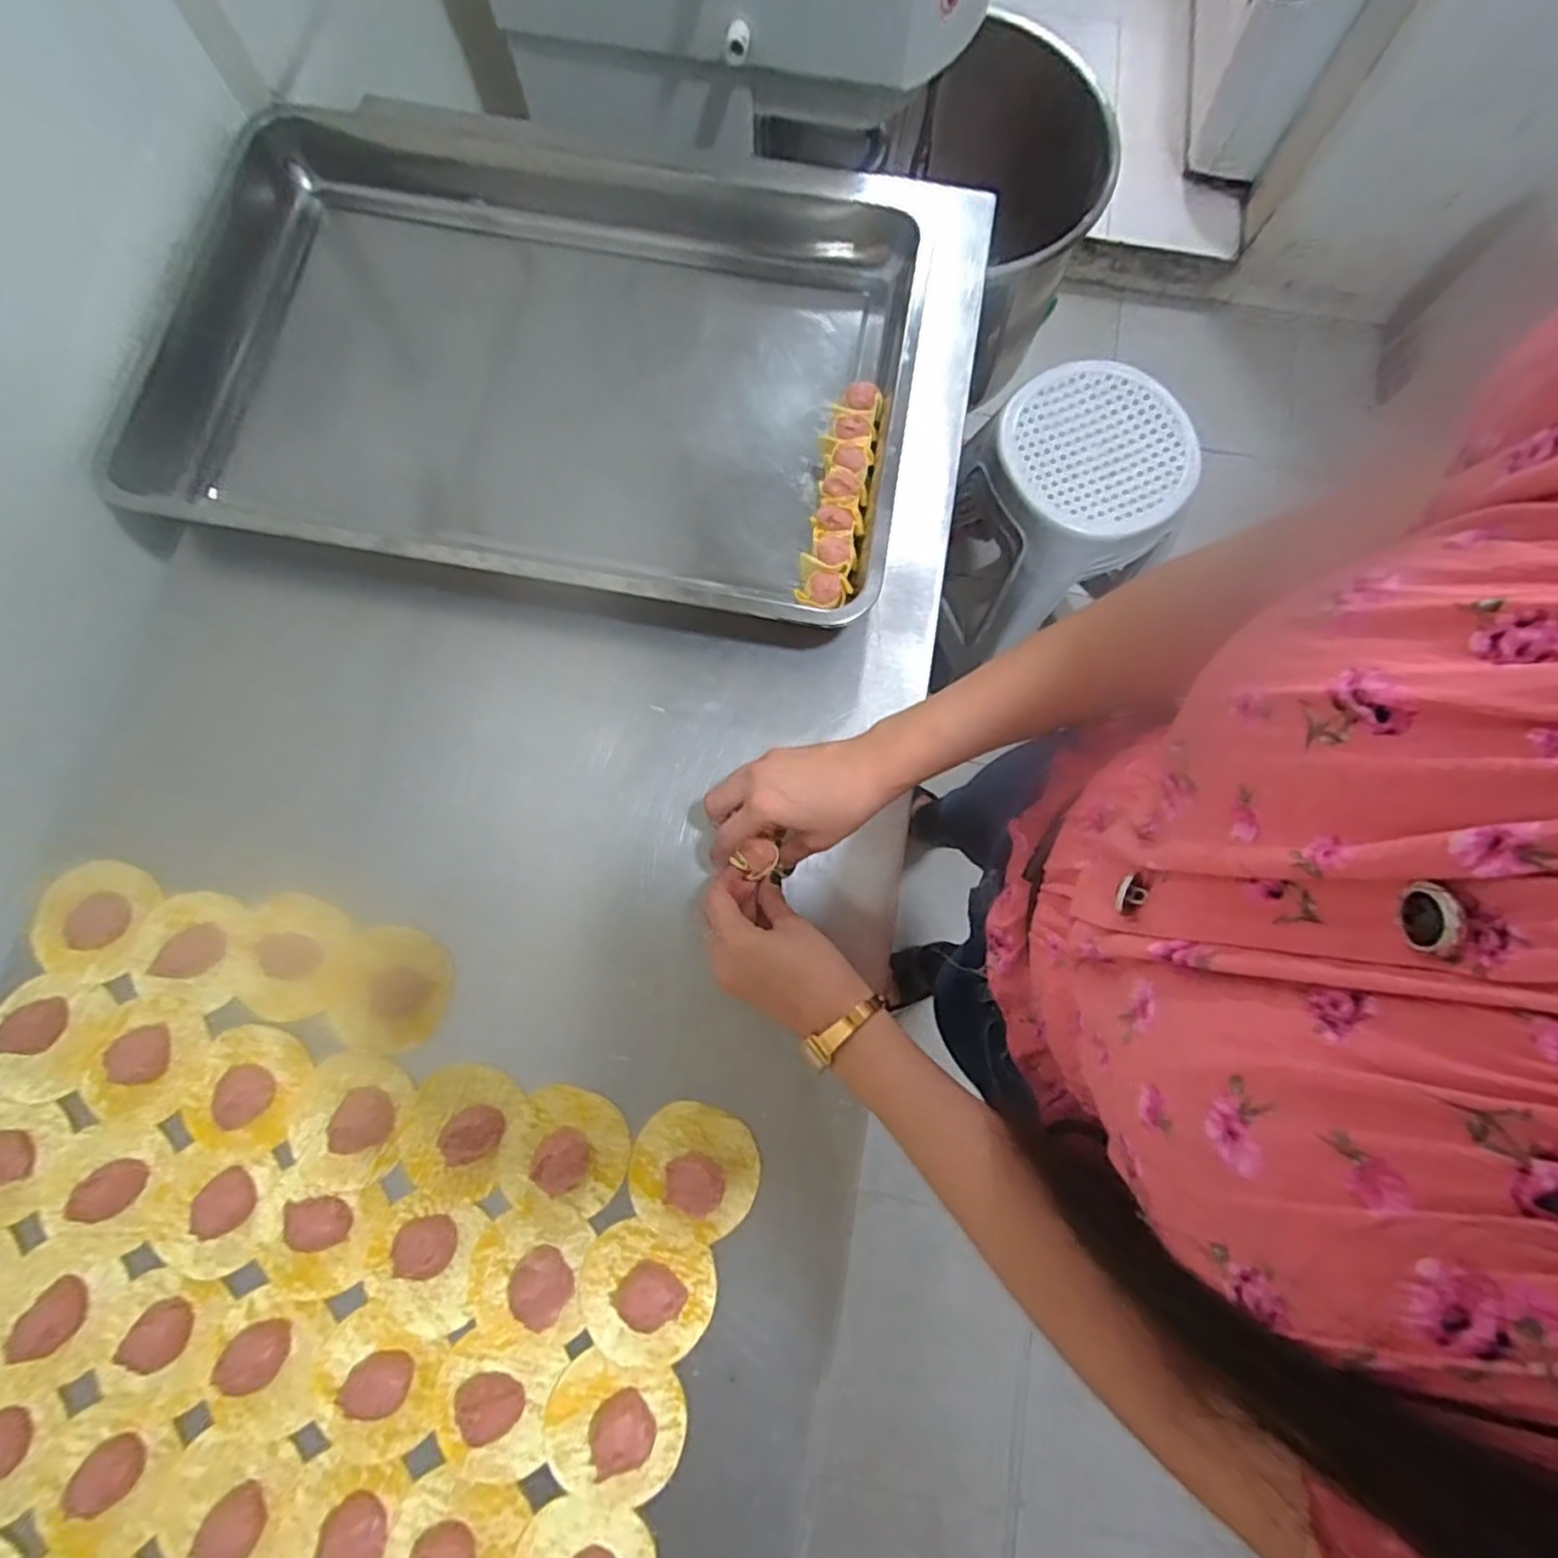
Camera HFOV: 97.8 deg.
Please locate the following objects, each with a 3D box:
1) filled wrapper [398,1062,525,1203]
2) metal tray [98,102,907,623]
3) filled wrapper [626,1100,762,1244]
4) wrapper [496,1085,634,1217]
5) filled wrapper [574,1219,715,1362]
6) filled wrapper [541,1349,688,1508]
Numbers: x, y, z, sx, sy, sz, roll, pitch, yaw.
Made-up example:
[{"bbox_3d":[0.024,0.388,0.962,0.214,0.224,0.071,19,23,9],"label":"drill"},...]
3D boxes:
[{"bbox_3d":[-0.214,0.230,0.444,0.068,0.019,0.077,17,78,3],"label":"filled wrapper"},{"bbox_3d":[-0.206,-0.353,0.569,0.623,0.059,0.425,10,76,2],"label":"metal tray"},{"bbox_3d":[-0.056,0.256,0.437,0.082,0.024,0.078,0,78,-1],"label":"filled wrapper"},{"bbox_3d":[-0.141,0.243,0.443,0.081,0.023,0.072,8,78,1],"label":"wrapper"},{"bbox_3d":[-0.085,0.325,0.422,0.084,0.021,0.073,17,78,3],"label":"filled wrapper"},{"bbox_3d":[-0.100,0.391,0.405,0.082,0.015,0.073,18,78,3],"label":"filled wrapper"}]

